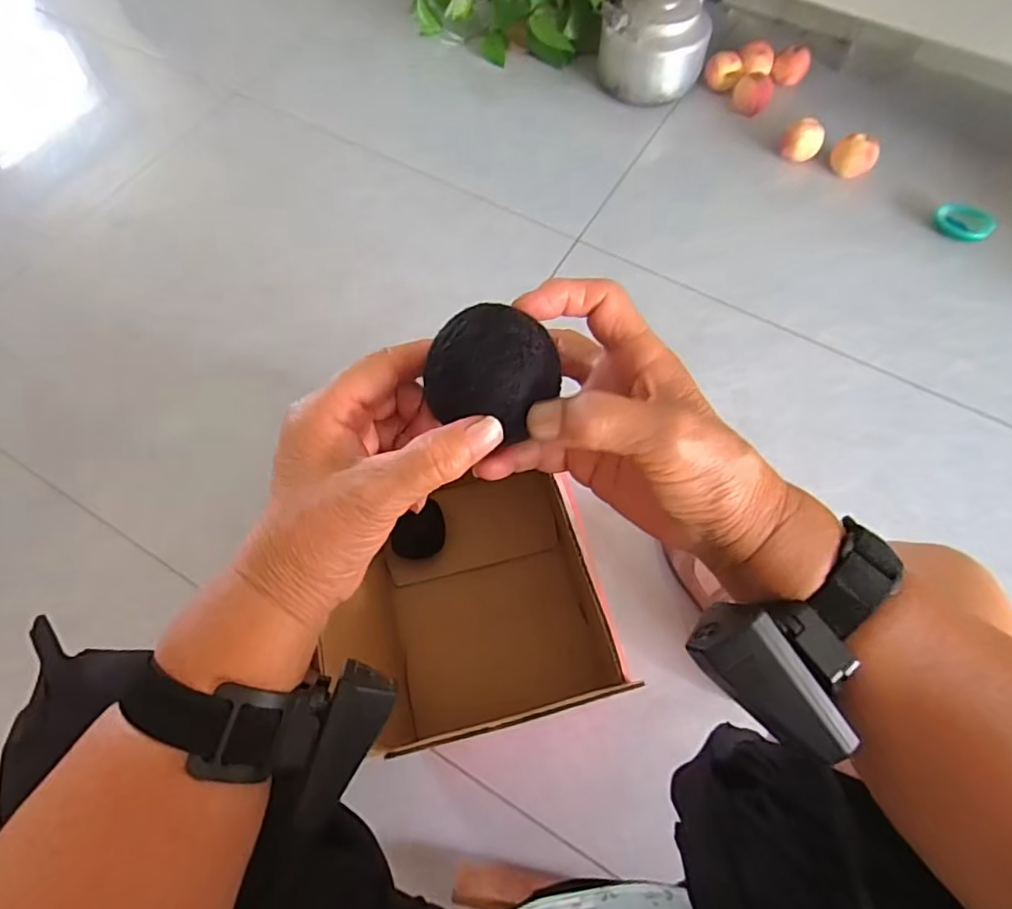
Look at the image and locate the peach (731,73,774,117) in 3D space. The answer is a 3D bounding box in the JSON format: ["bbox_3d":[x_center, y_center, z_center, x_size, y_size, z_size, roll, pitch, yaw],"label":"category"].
[{"bbox_3d":[0.480,-0.703,1.168,0.073,0.062,0.073,17,67,9],"label":"peach"}]

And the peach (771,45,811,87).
[{"bbox_3d":[0.574,-0.781,1.201,0.065,0.060,0.065,22,68,11],"label":"peach"}]

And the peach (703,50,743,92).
[{"bbox_3d":[0.435,-0.766,1.192,0.067,0.066,0.067,17,67,9],"label":"peach"}]

